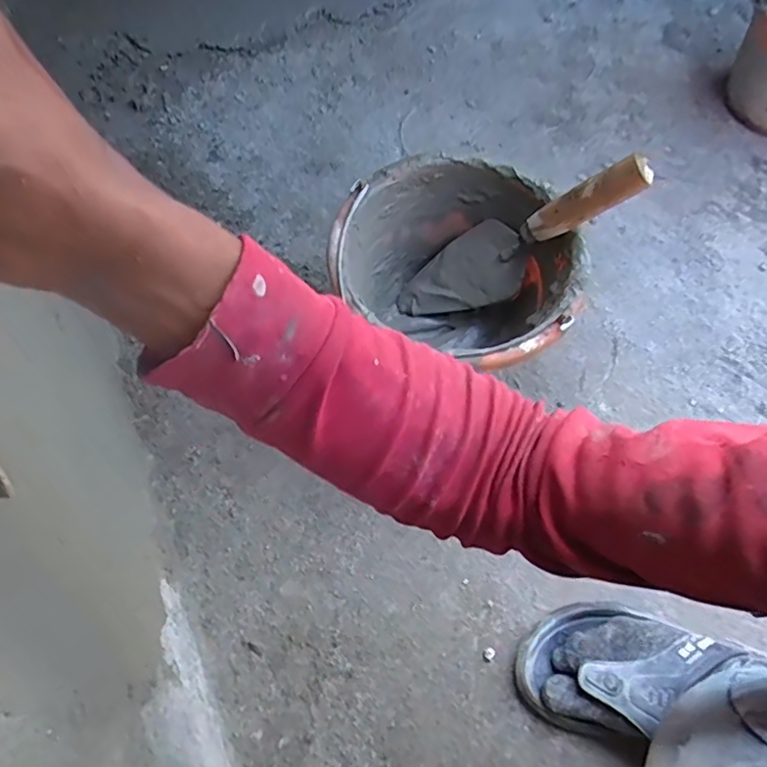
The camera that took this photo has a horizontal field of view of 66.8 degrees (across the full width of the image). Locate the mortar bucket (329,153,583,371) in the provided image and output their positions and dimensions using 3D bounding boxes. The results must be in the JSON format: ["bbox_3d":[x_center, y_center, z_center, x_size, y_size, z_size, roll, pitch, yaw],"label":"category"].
[{"bbox_3d":[0.067,-0.099,0.640,0.233,0.163,0.231,1,66,-2],"label":"mortar bucket"}]

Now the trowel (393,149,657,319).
[{"bbox_3d":[0.141,-0.153,0.630,0.064,0.304,0.082,21,61,-30],"label":"trowel"}]

